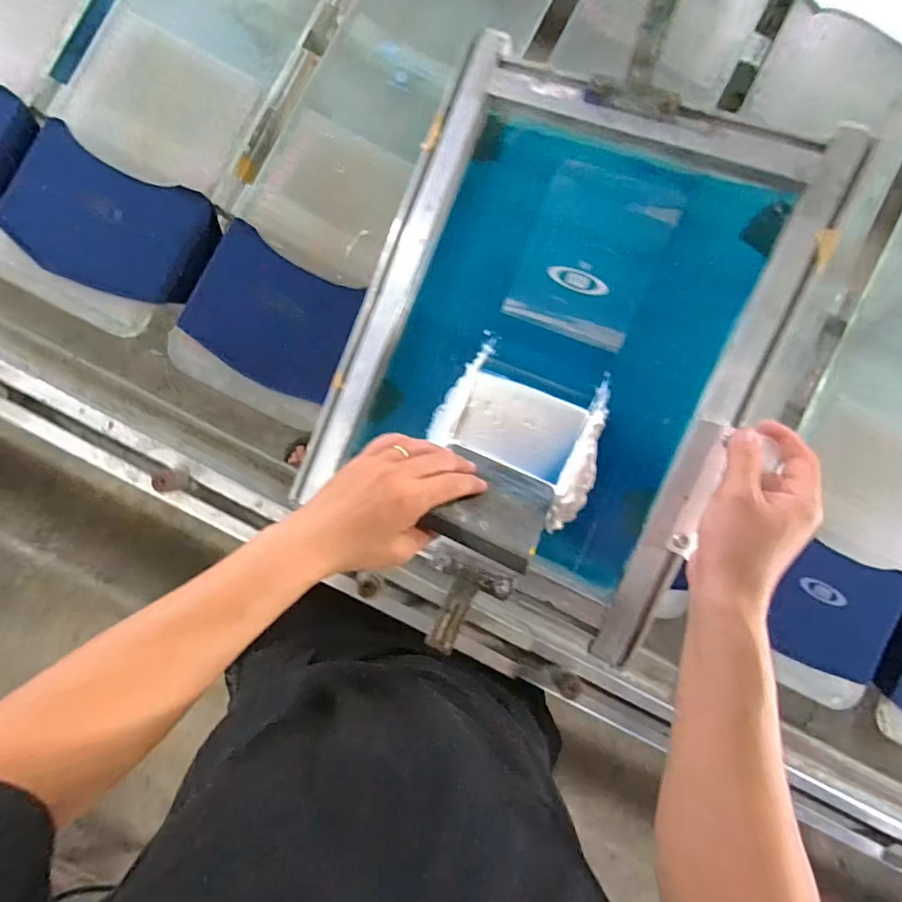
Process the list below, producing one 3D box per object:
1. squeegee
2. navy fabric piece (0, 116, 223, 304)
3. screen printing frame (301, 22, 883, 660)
[{"bbox_3d":[0.038,0.046,0.456,0.094,0.124,0.017,24,120,11],"label":"squeegee"},{"bbox_3d":[-0.381,-0.253,0.569,0.222,0.018,0.144,27,87,-1],"label":"navy fabric piece"},{"bbox_3d":[0.098,-0.098,0.500,0.380,0.040,0.474,24,98,11],"label":"screen printing frame"}]

